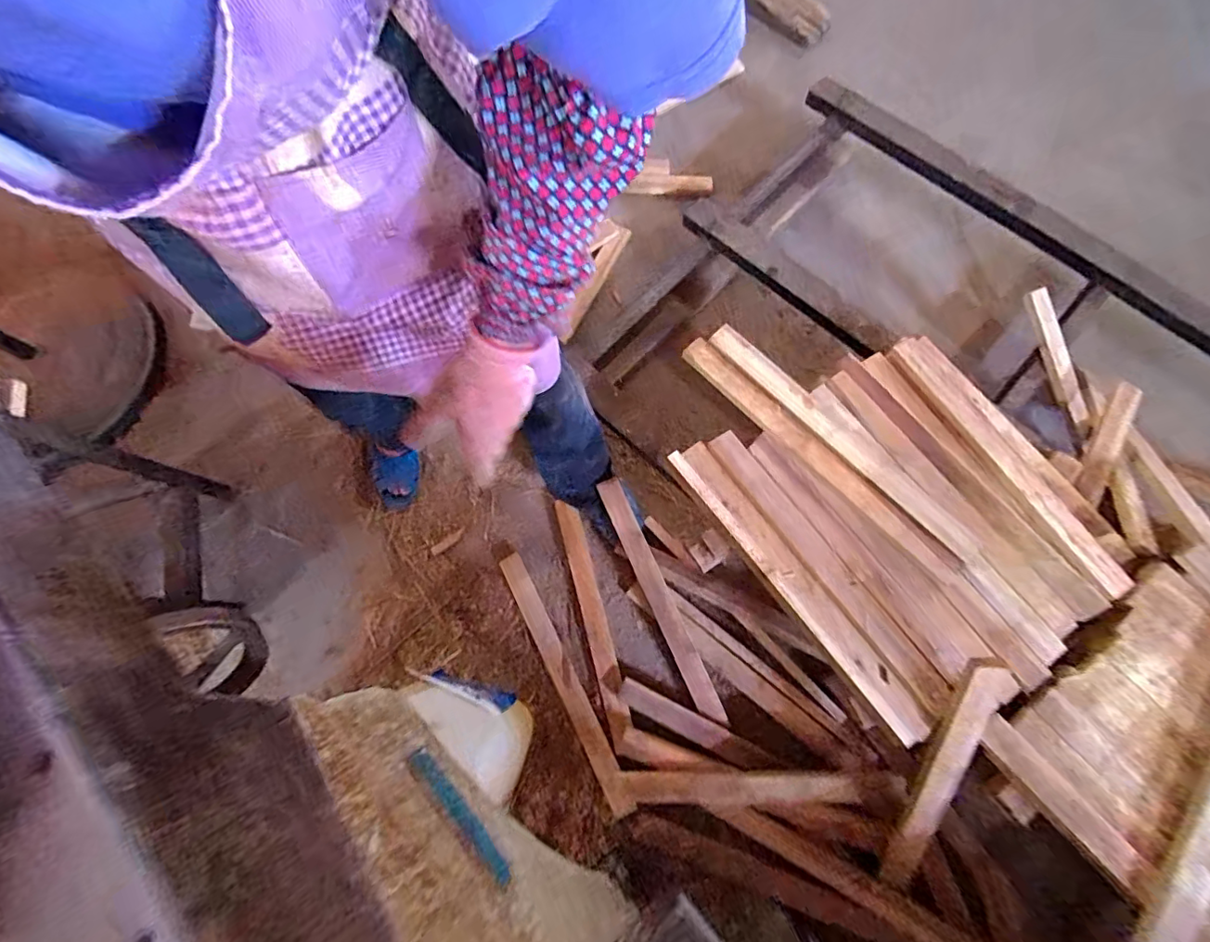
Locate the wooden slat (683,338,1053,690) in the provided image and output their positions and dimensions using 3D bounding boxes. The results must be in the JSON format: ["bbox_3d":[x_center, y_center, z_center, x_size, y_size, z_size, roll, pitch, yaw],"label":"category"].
[{"bbox_3d":[0.321,-0.028,0.838,0.057,0.024,0.508,-42,76,-11],"label":"wooden slat"}]

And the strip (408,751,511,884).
[{"bbox_3d":[-0.148,0.351,0.557,0.004,0.058,0.150,-41,76,-10],"label":"strip"}]

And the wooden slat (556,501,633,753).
[{"bbox_3d":[-0.022,0.290,1.077,0.046,0.014,0.468,-15,73,-3],"label":"wooden slat"}]

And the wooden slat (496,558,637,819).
[{"bbox_3d":[-0.082,0.395,1.051,0.045,0.014,0.512,-27,74,-6],"label":"wooden slat"}]

